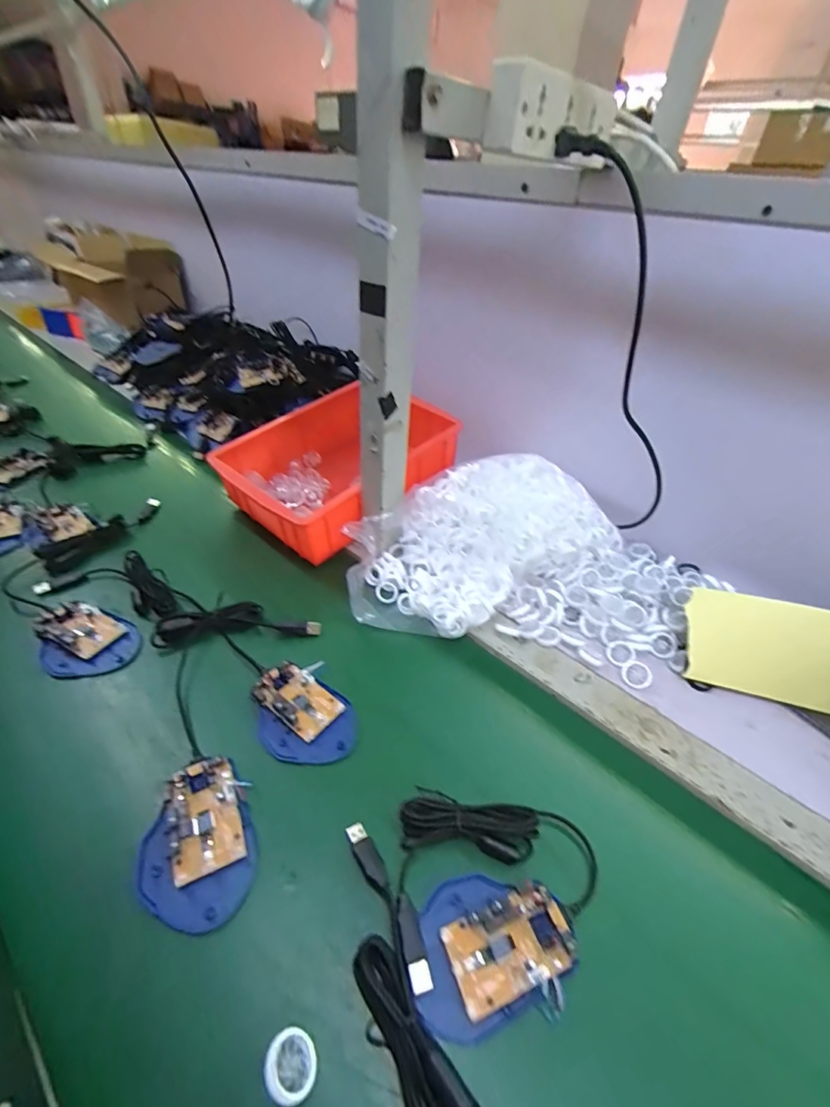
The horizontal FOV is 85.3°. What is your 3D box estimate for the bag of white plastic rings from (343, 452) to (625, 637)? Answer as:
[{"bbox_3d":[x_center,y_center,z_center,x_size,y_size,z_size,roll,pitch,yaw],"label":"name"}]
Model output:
[{"bbox_3d":[0.077,-0.023,0.542,0.325,0.106,0.188,-13,42,-22],"label":"bag of white plastic rings"}]

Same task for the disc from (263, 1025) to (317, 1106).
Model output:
[{"bbox_3d":[-0.066,0.271,0.239,0.024,0.017,0.027,-17,48,-18],"label":"disc"}]

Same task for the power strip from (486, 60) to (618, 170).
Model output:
[{"bbox_3d":[0.116,-0.347,0.363,0.028,0.050,0.169,34,53,27],"label":"power strip"}]

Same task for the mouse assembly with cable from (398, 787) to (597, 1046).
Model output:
[{"bbox_3d":[0.058,0.230,0.300,0.134,0.017,0.125,2,45,-1],"label":"mouse assembly with cable"}]

